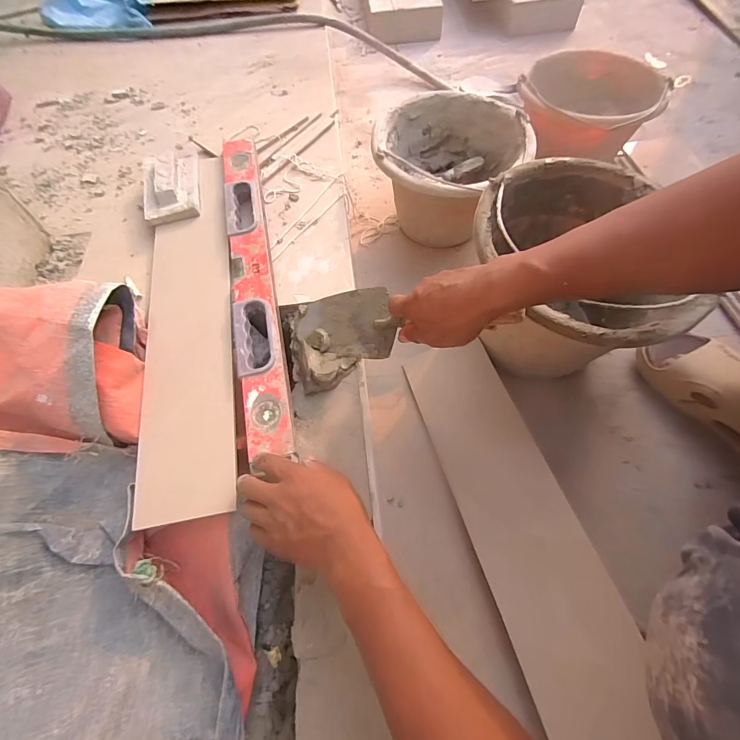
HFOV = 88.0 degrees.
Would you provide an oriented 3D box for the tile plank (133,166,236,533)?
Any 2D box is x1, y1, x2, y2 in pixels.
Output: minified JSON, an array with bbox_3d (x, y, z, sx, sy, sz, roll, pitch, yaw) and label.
[{"bbox_3d":[-0.252,-0.079,0.534,0.116,0.015,0.549,-12,65,1],"label":"tile plank"}]

